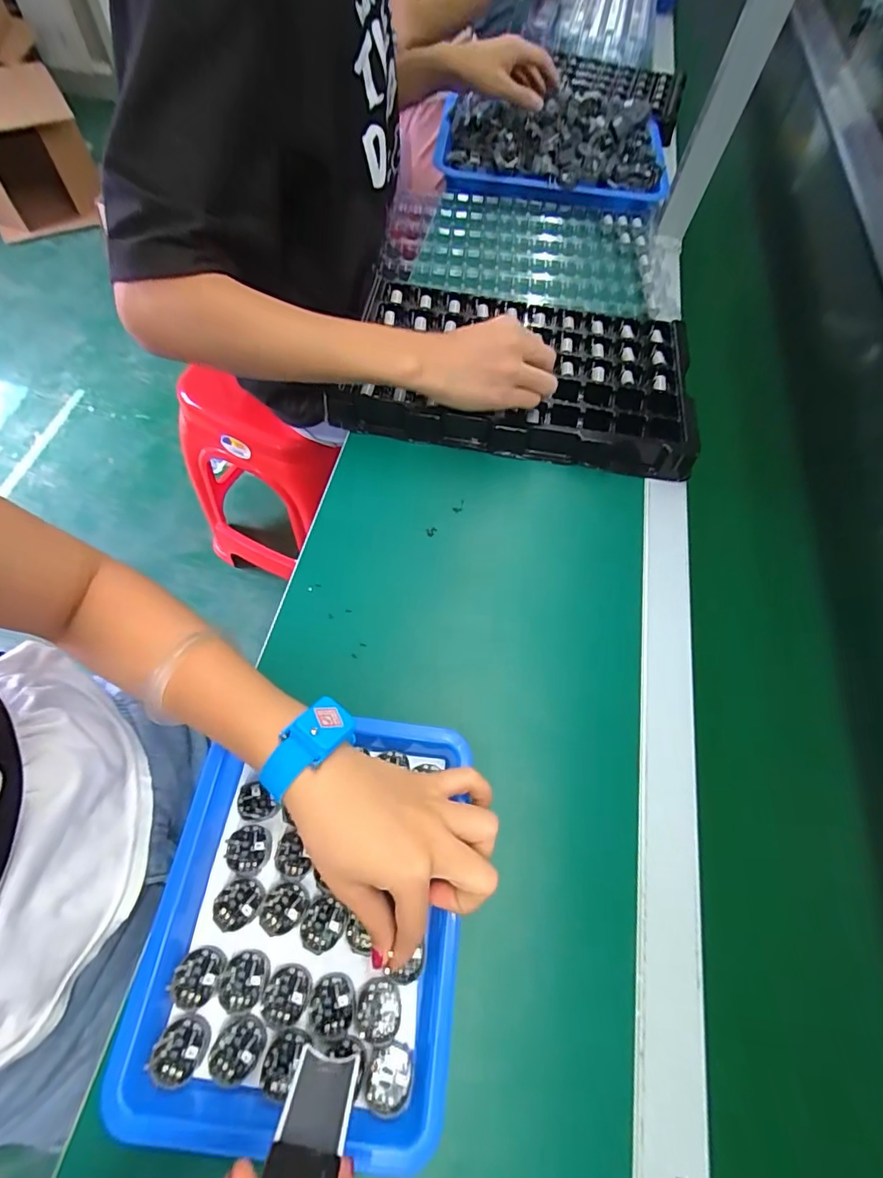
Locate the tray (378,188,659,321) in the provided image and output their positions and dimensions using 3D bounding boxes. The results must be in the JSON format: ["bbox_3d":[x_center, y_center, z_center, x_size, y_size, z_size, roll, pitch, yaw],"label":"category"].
[{"bbox_3d":[0.100,-0.428,0.634,0.340,0.027,0.204,10,65,-1],"label":"tray"}]

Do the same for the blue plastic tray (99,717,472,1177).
[{"bbox_3d":[-0.078,0.189,0.304,0.177,0.034,0.214,8,66,-2],"label":"blue plastic tray"}]

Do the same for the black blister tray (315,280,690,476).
[{"bbox_3d":[0.079,-0.234,0.528,0.355,0.037,0.211,8,65,3],"label":"black blister tray"}]

